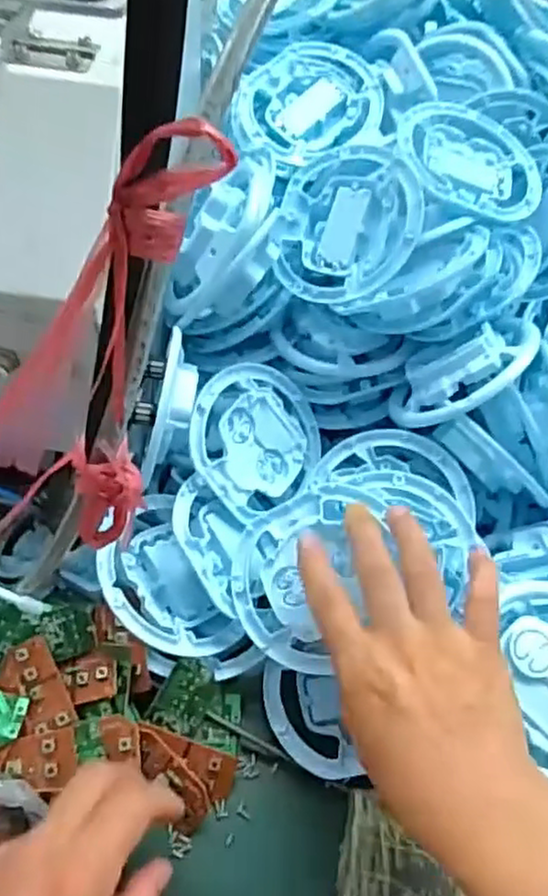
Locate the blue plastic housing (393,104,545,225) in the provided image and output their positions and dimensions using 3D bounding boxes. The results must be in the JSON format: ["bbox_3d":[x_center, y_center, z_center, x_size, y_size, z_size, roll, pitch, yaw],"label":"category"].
[{"bbox_3d":[0.131,-0.194,0.484,0.103,0.026,0.094,14,60,-12],"label":"blue plastic housing"}]

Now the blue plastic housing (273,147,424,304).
[{"bbox_3d":[0.050,-0.144,0.459,0.100,0.021,0.104,14,86,30],"label":"blue plastic housing"}]

